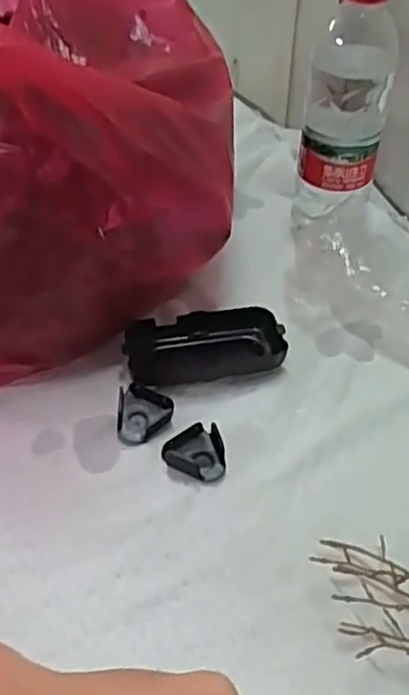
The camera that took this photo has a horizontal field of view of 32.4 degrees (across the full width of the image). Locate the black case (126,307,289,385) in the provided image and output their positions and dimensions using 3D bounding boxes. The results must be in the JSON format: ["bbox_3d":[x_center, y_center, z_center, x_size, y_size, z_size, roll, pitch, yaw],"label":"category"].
[{"bbox_3d":[0.000,0.000,0.500,0.108,0.025,0.049,-7,45,-8],"label":"black case"}]

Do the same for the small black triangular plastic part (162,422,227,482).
[{"bbox_3d":[-0.007,0.066,0.442,0.038,0.011,0.037,-1,45,-3],"label":"small black triangular plastic part"}]

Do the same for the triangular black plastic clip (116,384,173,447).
[{"bbox_3d":[-0.039,0.044,0.463,0.036,0.011,0.040,-1,45,-2],"label":"triangular black plastic clip"}]

